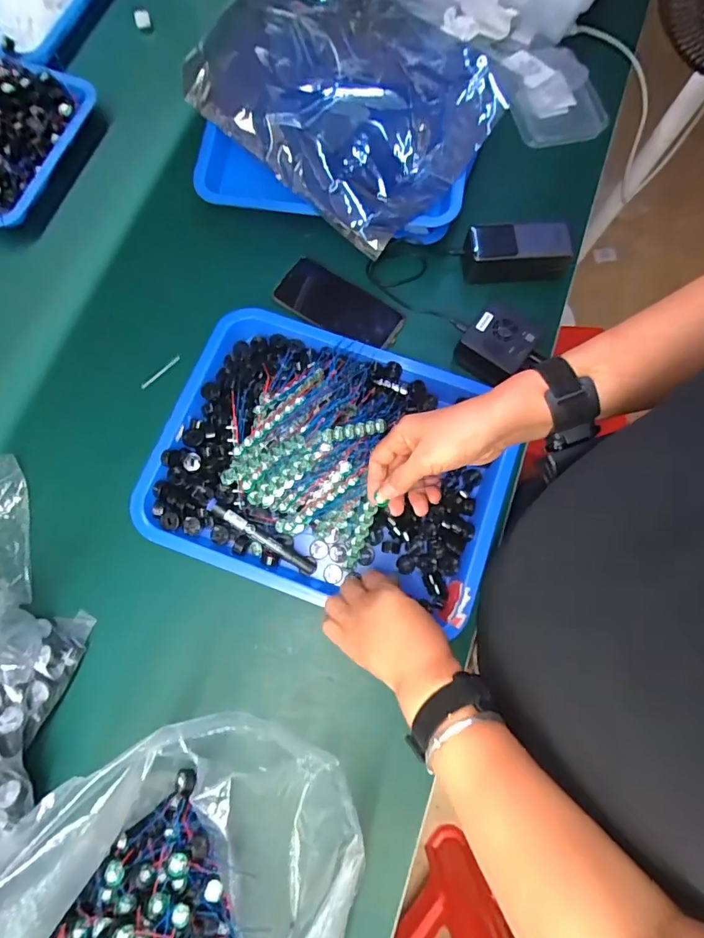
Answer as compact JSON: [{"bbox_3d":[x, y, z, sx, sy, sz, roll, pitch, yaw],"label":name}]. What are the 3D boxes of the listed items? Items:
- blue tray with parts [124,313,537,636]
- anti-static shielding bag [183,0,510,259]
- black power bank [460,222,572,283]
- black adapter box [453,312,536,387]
[{"bbox_3d":[-0.026,-0.015,0.526,0.381,0.072,0.295,17,76,3],"label":"blue tray with parts"},{"bbox_3d":[0.000,-0.452,0.553,0.323,0.099,0.271,41,78,9],"label":"anti-static shielding bag"},{"bbox_3d":[0.204,-0.272,0.599,0.128,0.056,0.061,-4,76,-3],"label":"black power bank"},{"bbox_3d":[0.169,-0.148,0.571,0.084,0.050,0.079,39,78,8],"label":"black adapter box"}]

